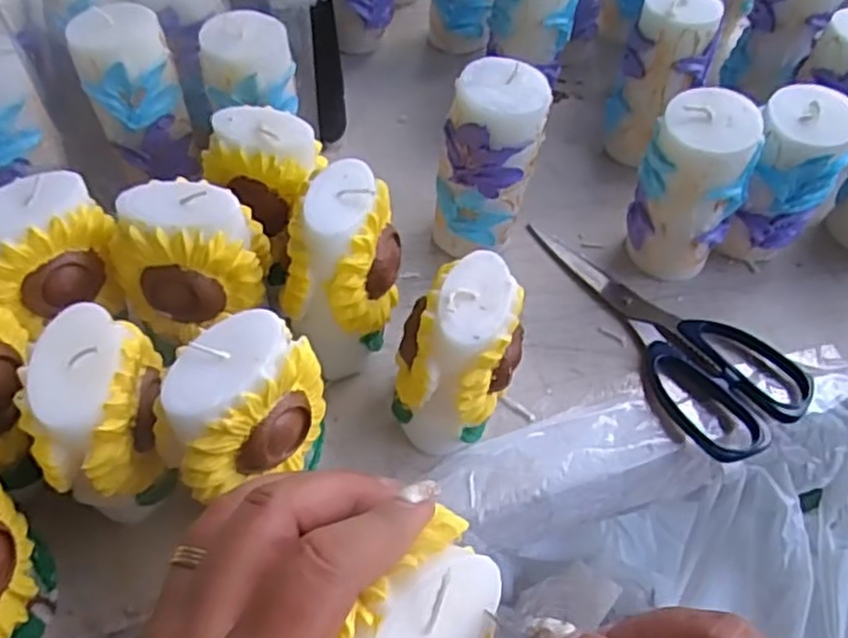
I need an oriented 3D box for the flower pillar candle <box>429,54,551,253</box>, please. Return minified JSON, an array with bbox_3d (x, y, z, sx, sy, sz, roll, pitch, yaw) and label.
[{"bbox_3d":[0.035,-0.082,0.400,0.051,0.112,0.044,10,53,4],"label":"flower pillar candle"}]

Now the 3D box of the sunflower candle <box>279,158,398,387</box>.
[{"bbox_3d":[-0.040,-0.019,0.353,0.057,0.099,0.064,5,53,0],"label":"sunflower candle"}]

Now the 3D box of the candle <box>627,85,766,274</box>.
[{"bbox_3d":[0.141,-0.065,0.392,0.043,0.113,0.053,-38,64,-27],"label":"candle"}]

